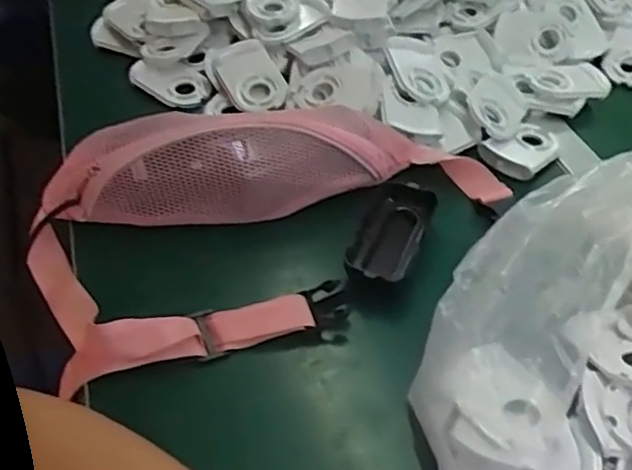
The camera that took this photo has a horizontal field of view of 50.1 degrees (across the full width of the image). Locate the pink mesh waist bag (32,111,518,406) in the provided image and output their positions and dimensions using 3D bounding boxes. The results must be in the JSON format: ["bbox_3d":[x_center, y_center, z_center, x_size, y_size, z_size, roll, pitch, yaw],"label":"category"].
[{"bbox_3d":[-0.029,-0.027,0.537,0.391,0.087,0.210,-13,47,-14],"label":"pink mesh waist bag"}]

